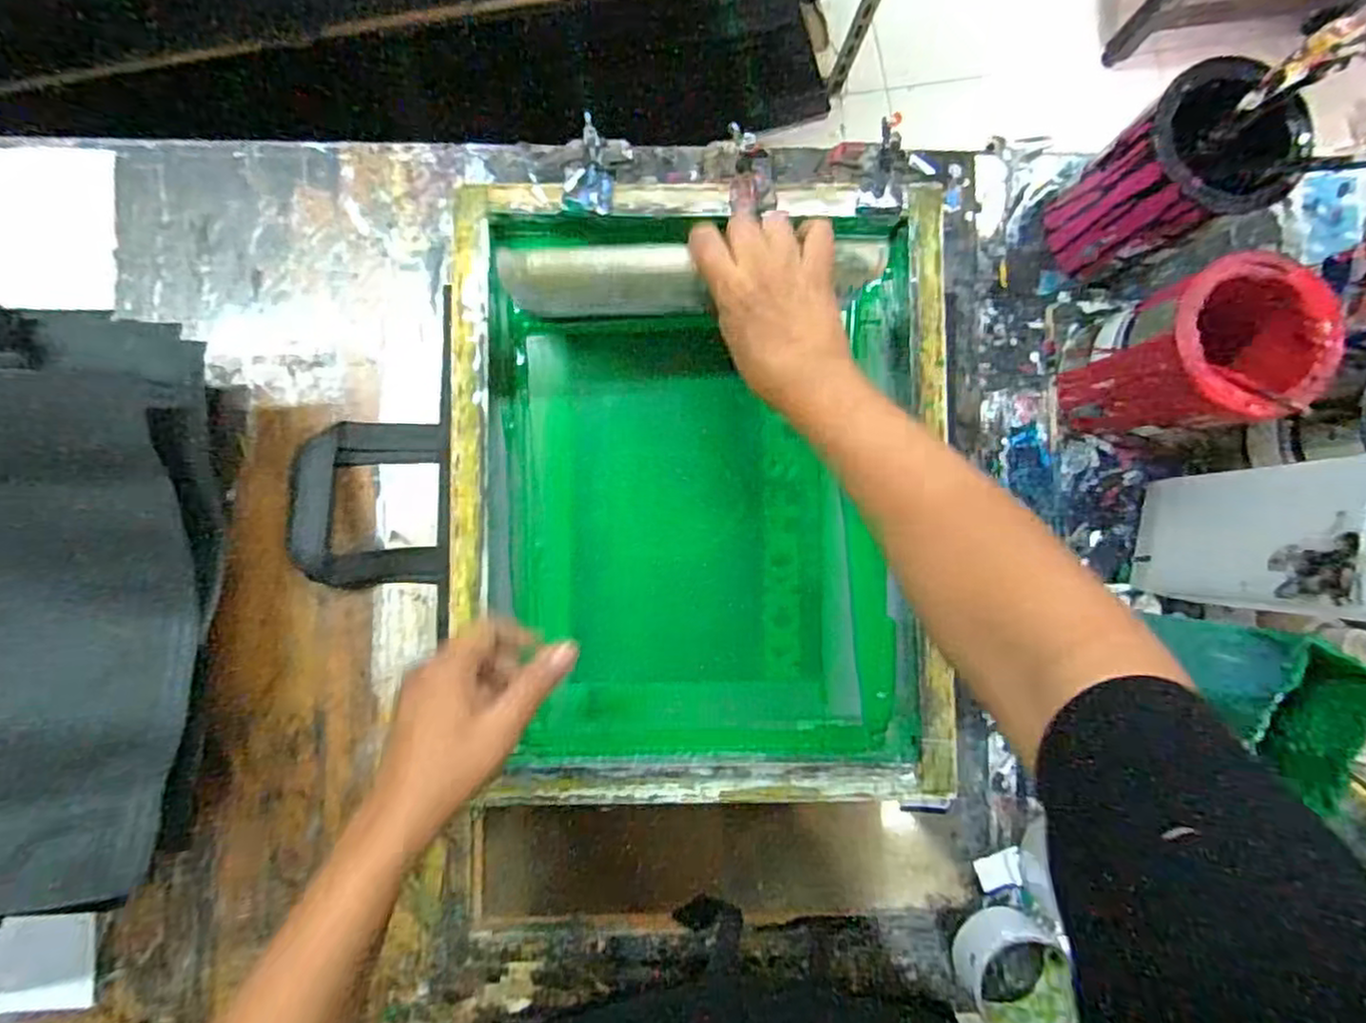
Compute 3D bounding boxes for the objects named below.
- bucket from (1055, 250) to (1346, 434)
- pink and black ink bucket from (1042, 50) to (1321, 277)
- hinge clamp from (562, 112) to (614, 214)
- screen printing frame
[{"bbox_3d":[0.375,-0.112,0.526,0.101,0.156,0.111,0,87,-2],"label":"bucket"},{"bbox_3d":[0.363,-0.246,0.521,0.090,0.135,0.096,0,87,-2],"label":"pink and black ink bucket"},{"bbox_3d":[-0.075,-0.268,0.540,0.040,0.039,0.057,7,87,-1],"label":"hinge clamp"},{"bbox_3d":[0.015,-0.015,0.569,0.392,0.064,0.490,0,85,-3],"label":"screen printing frame"}]

